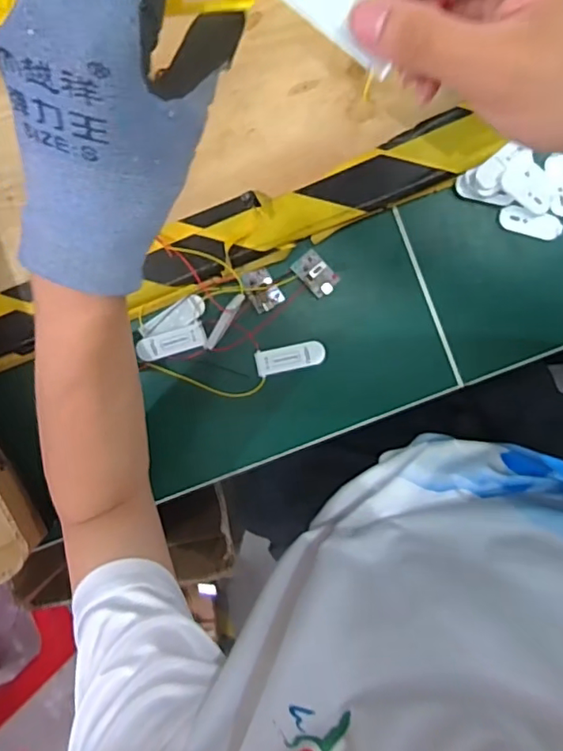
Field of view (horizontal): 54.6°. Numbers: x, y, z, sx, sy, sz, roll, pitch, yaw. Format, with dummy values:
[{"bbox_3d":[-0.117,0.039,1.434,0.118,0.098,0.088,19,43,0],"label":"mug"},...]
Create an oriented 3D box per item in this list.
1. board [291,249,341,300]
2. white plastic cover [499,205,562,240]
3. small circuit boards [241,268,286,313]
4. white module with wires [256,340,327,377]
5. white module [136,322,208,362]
[{"bbox_3d":[0.029,-0.084,0.449,0.025,0.005,0.037,-42,96,3],"label":"board"},{"bbox_3d":[0.202,-0.124,0.444,0.049,0.004,0.020,15,111,5],"label":"white plastic cover"},{"bbox_3d":[-0.016,-0.071,0.450,0.026,0.004,0.034,-28,97,1],"label":"small circuit boards"},{"bbox_3d":[0.008,-0.015,0.458,0.057,0.006,0.022,-10,97,-1],"label":"white module with wires"},{"bbox_3d":[-0.090,-0.027,0.452,0.056,0.004,0.020,-17,97,0],"label":"white module"}]

